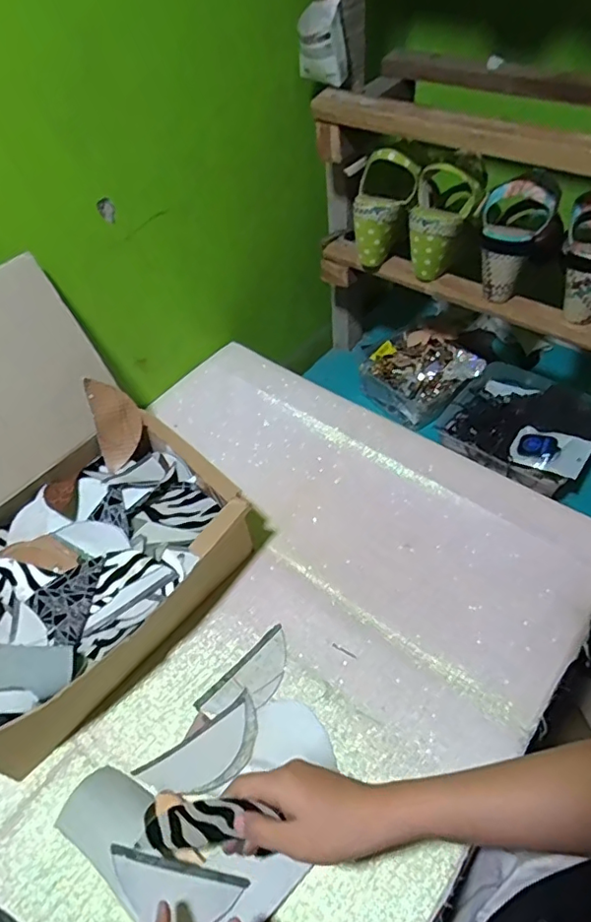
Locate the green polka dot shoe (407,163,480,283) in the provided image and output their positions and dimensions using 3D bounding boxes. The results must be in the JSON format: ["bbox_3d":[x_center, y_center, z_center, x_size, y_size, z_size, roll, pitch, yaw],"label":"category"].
[{"bbox_3d":[0.187,-0.306,0.718,0.074,0.128,0.078,14,53,16],"label":"green polka dot shoe"}]

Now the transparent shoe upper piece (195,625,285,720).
[{"bbox_3d":[-0.042,0.218,0.555,0.109,0.004,0.048,-40,61,-22],"label":"transparent shoe upper piece"}]

